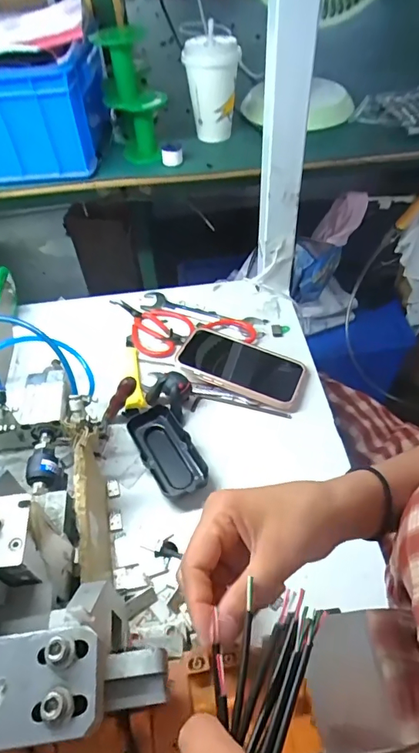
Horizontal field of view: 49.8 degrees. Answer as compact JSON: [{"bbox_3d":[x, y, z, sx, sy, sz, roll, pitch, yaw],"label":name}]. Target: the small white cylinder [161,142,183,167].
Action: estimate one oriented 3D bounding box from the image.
[{"bbox_3d":[-0.051,-0.305,0.621,0.028,0.023,0.031,-5,50,-2],"label":"small white cylinder"}]

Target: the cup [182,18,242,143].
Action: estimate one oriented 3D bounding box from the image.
[{"bbox_3d":[0.004,-0.402,0.628,0.069,0.130,0.071,-1,50,2],"label":"cup"}]

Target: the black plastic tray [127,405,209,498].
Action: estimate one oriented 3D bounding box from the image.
[{"bbox_3d":[-0.044,0.081,0.481,0.051,0.024,0.109,-26,53,-18],"label":"black plastic tray"}]

